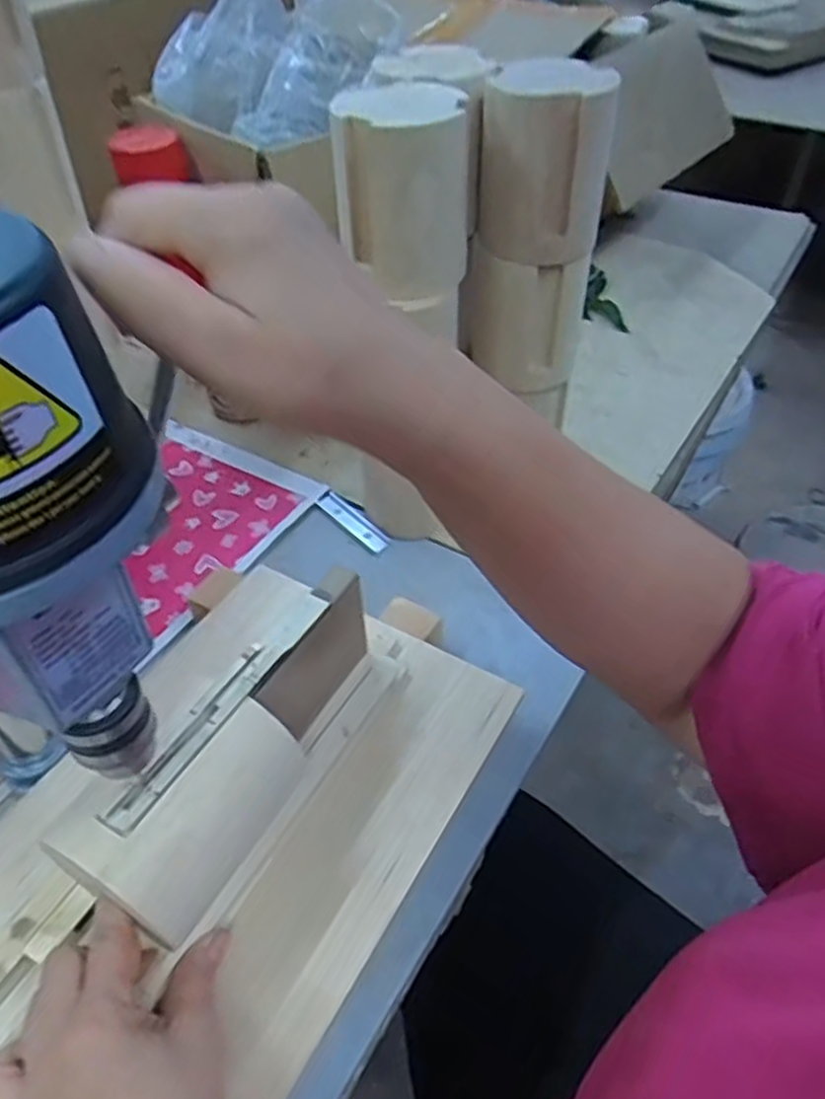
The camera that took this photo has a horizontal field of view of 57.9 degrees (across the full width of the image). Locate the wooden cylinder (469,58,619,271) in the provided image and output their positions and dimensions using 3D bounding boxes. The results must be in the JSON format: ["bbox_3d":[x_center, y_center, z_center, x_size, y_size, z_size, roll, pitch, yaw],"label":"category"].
[{"bbox_3d":[0.083,-0.242,0.468,0.076,0.098,0.065,9,47,8],"label":"wooden cylinder"}]

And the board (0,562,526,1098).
[{"bbox_3d":[-0.121,0.164,0.383,0.209,0.024,0.383,24,50,20],"label":"board"}]

